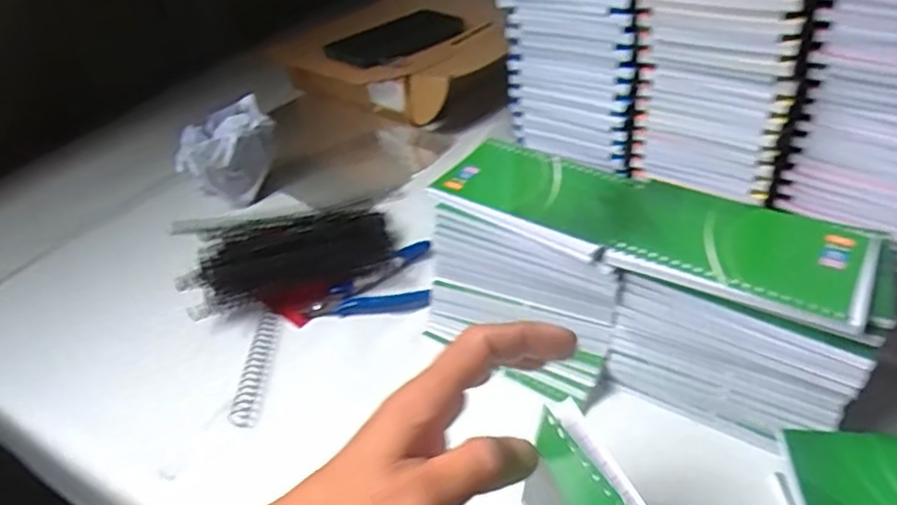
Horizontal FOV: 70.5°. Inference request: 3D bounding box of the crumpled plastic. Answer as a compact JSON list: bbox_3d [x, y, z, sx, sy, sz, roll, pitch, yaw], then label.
[{"bbox_3d":[-0.223,-0.098,0.644,0.097,0.074,0.072,-15,39,-11],"label":"crumpled plastic"}]

